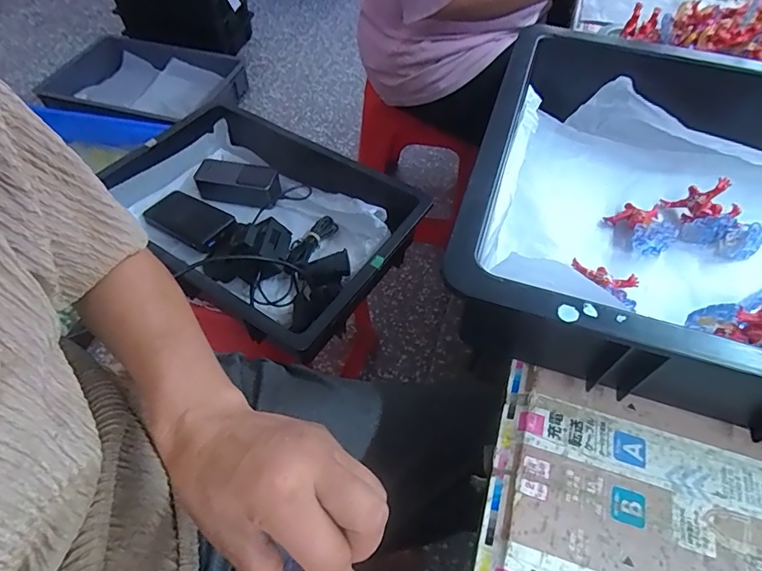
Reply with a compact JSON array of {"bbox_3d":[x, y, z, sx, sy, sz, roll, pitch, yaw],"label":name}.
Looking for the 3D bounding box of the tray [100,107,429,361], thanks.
[{"bbox_3d":[-0.196,-0.108,0.730,0.455,0.102,0.300,29,59,19],"label":"tray"}]

